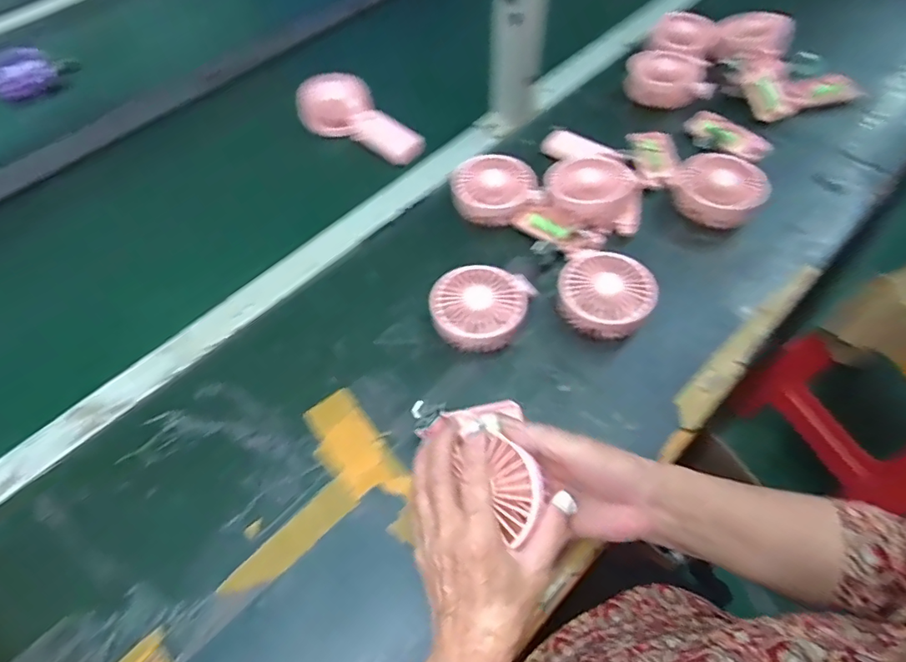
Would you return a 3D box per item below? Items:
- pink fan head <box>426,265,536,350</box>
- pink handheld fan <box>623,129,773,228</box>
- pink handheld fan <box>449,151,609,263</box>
[{"bbox_3d":[0.024,-0.021,0.521,0.091,0.049,0.091,-1,59,1],"label":"pink fan head"},{"bbox_3d":[0.274,-0.186,0.604,0.167,0.043,0.109,32,65,19],"label":"pink handheld fan"},{"bbox_3d":[0.083,-0.140,0.592,0.179,0.039,0.082,32,65,19],"label":"pink handheld fan"}]

